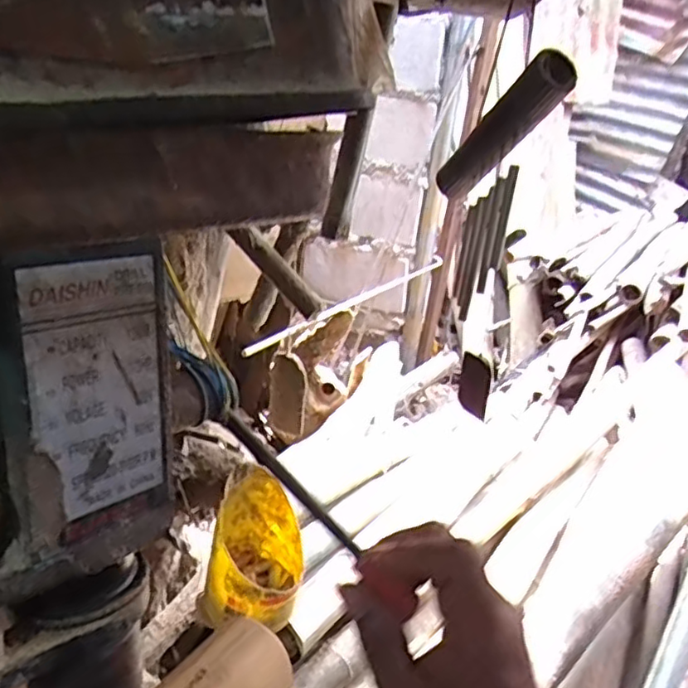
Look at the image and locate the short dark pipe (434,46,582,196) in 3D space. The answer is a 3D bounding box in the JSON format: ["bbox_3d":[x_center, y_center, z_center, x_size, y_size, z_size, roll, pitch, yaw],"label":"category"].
[{"bbox_3d":[0.137,-0.188,0.570,0.030,0.043,0.176,-2,-19,-25],"label":"short dark pipe"}]

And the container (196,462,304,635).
[{"bbox_3d":[-0.084,0.202,0.624,0.087,0.145,0.099,6,19,-3],"label":"container"}]

